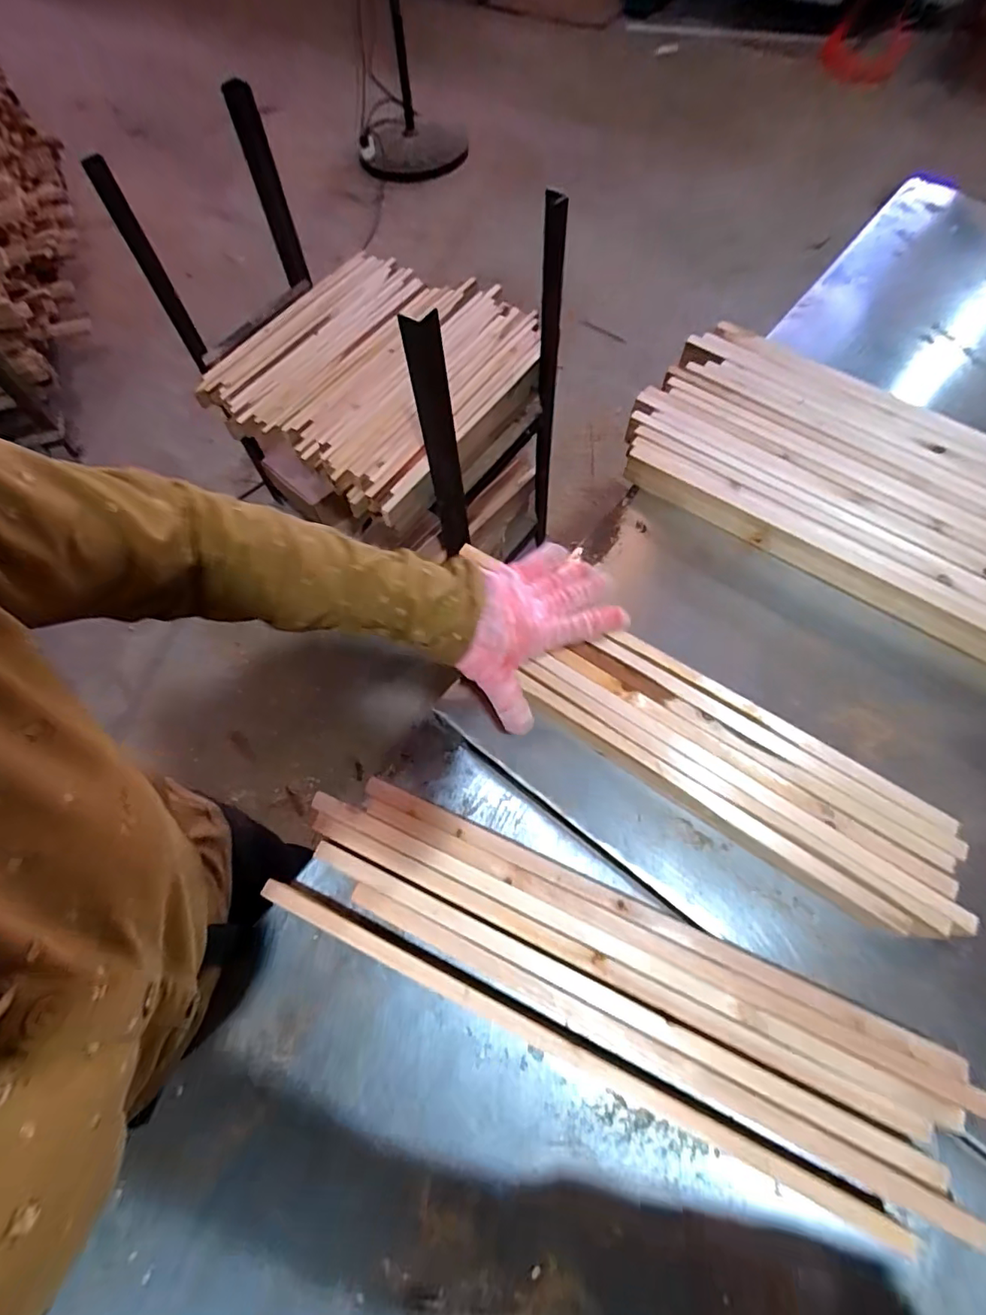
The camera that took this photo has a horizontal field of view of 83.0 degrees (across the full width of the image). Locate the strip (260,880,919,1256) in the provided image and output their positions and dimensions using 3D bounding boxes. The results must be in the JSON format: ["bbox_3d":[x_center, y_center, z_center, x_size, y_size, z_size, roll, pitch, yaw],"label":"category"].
[{"bbox_3d":[0.039,0.292,0.425,0.493,0.047,0.023,22,69,13],"label":"strip"}]

